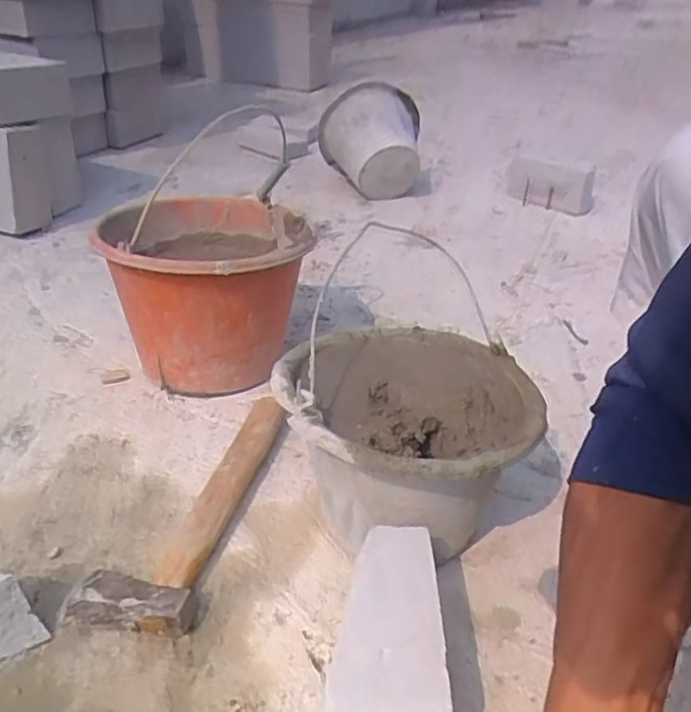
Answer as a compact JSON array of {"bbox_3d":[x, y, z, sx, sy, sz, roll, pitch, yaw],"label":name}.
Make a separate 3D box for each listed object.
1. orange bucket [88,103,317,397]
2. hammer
[{"bbox_3d":[-0.179,-0.084,0.906,0.240,0.211,0.262,2,32,-1],"label":"orange bucket"},{"bbox_3d":[-0.159,0.142,0.692,0.120,0.036,0.330,8,32,9],"label":"hammer"}]

